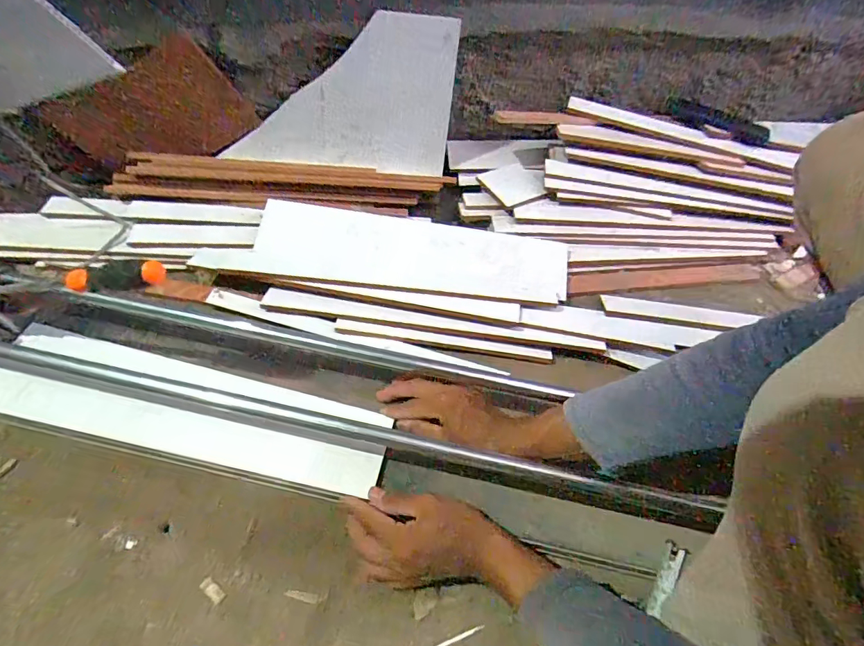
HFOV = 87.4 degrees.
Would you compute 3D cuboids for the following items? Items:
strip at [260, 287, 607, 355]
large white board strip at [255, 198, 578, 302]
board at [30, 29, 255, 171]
[{"bbox_3d":[-0.002,-0.003,0.654,0.490,0.008,0.031,8,85,2],"label":"strip"},{"bbox_3d":[-0.026,-0.113,0.752,0.505,0.011,0.117,7,95,-4],"label":"large white board strip"},{"bbox_3d":[-0.453,-0.340,0.750,0.268,0.171,0.022,-26,56,4],"label":"board"}]

